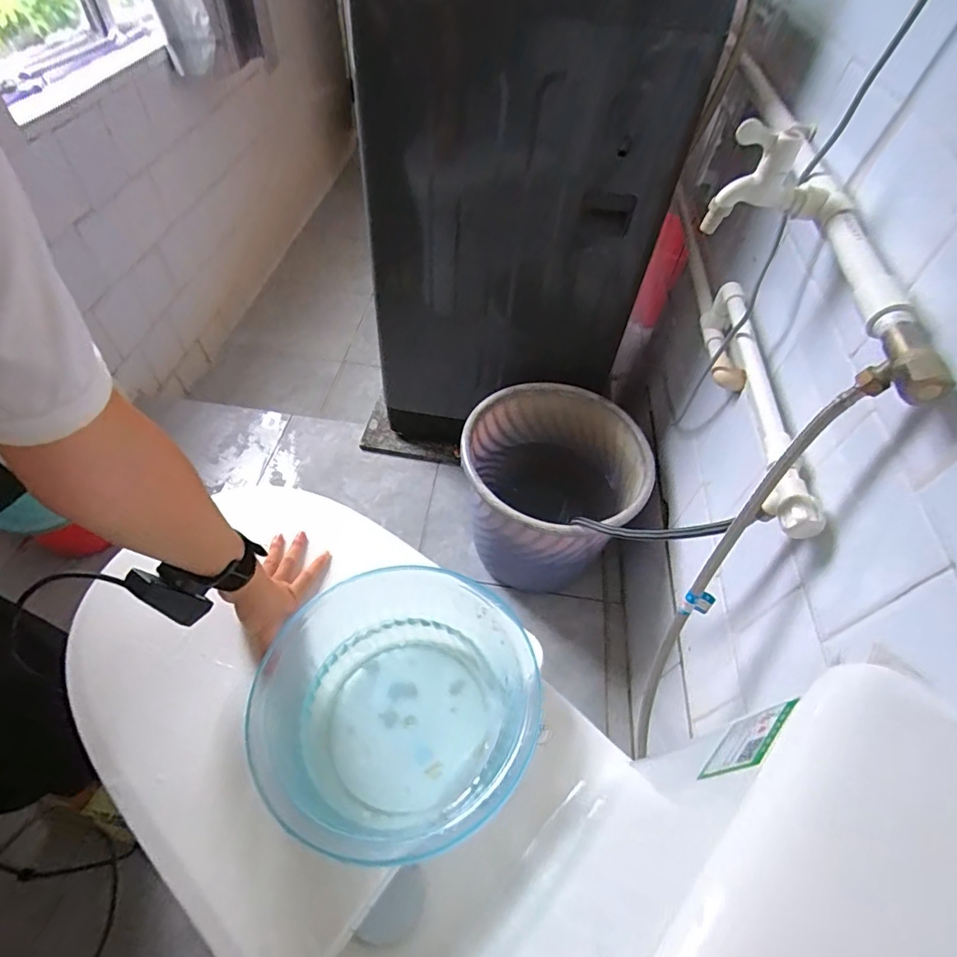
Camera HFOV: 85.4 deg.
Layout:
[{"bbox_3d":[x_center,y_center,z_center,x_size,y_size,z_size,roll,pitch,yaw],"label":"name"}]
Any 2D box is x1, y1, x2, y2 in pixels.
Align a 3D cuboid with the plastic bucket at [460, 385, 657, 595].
[{"bbox_3d":[0.128,0.030,1.016,0.320,0.278,0.325,3,52,-3],"label":"plastic bucket"}]

